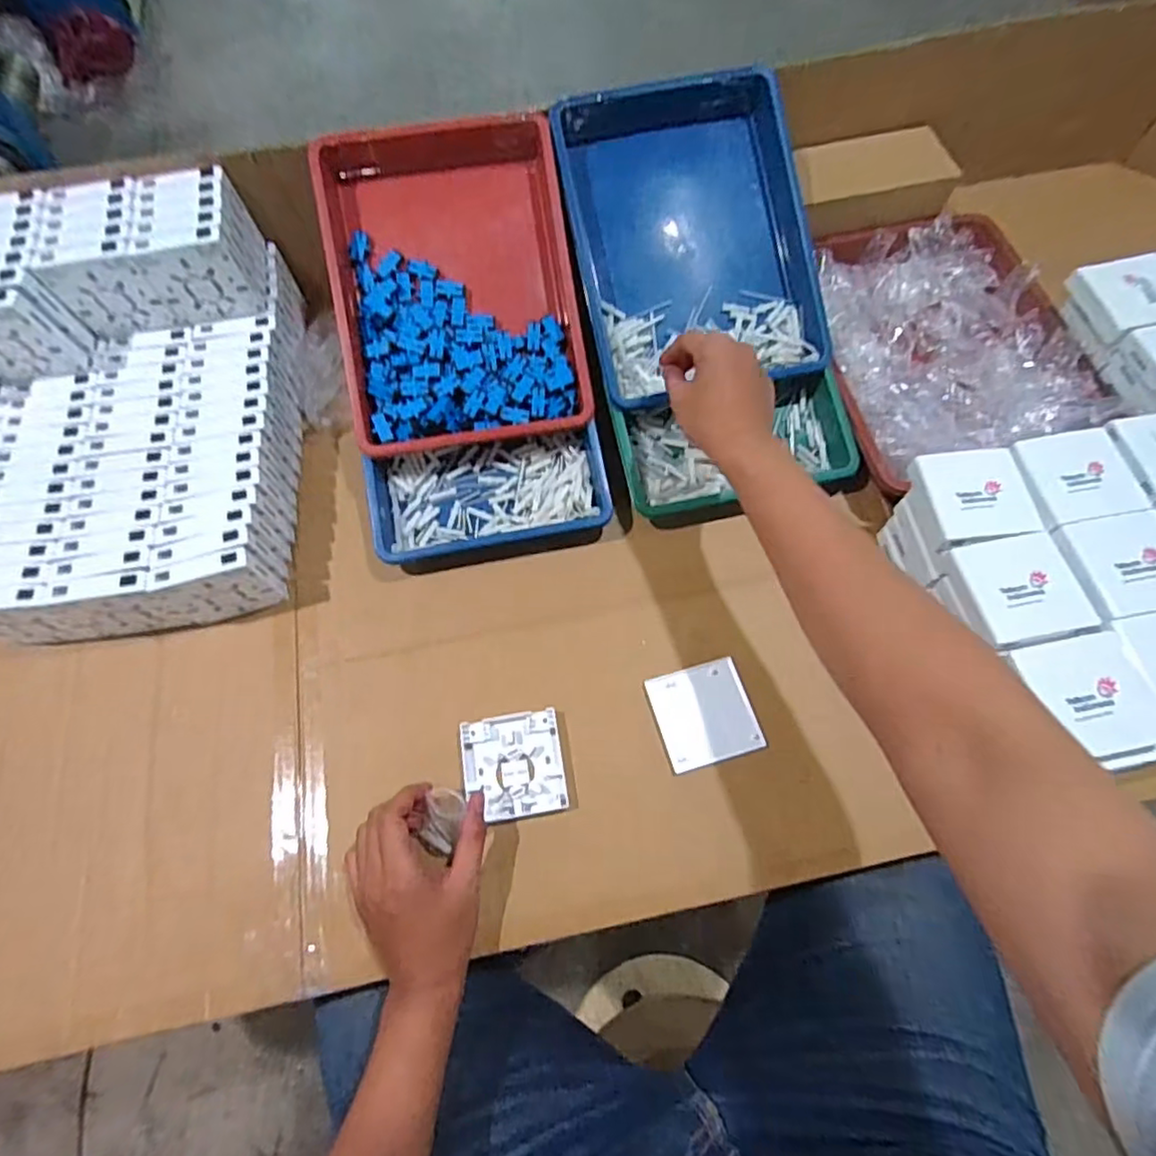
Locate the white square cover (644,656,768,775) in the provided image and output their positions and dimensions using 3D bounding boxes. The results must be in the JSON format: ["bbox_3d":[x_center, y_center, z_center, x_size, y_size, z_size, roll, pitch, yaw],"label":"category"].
[{"bbox_3d":[0.115,0.123,0.555,0.087,0.007,0.086,-14,67,-7],"label":"white square cover"}]

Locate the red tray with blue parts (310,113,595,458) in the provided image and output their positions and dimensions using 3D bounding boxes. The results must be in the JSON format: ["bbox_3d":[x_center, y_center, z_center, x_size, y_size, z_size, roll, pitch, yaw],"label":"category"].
[{"bbox_3d":[-0.125,-0.297,0.617,0.238,0.055,0.323,-9,86,-5],"label":"red tray with blue parts"}]

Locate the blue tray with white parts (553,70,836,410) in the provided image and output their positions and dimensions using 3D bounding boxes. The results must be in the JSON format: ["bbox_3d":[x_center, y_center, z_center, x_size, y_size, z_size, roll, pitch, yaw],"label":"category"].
[{"bbox_3d":[0.117,-0.351,0.638,0.241,0.048,0.314,-13,93,-4],"label":"blue tray with white parts"}]

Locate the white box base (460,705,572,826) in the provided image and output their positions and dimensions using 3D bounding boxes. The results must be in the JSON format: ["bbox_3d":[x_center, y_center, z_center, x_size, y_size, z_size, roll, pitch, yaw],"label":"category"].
[{"bbox_3d":[-0.056,0.165,0.536,0.086,0.009,0.086,-8,66,-4],"label":"white box base"}]

